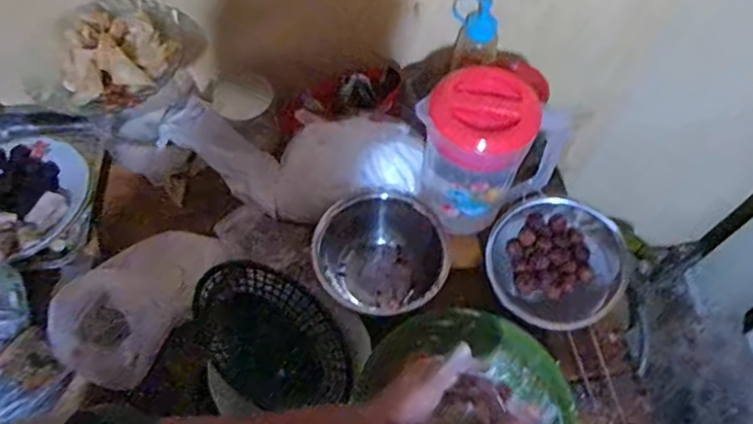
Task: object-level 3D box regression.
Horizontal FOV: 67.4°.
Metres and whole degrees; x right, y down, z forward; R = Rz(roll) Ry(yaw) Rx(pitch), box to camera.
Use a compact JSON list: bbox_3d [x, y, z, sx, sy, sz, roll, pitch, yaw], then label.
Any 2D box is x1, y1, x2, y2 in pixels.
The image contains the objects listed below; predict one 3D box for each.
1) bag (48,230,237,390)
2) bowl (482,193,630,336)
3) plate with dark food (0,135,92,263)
[{"bbox_3d":[-0.300,0.109,0.733,0.085,0.128,0.224,32,63,15],"label":"bag"},{"bbox_3d":[0.231,0.068,0.736,0.168,0.054,0.181,1,59,-2],"label":"bowl"},{"bbox_3d":[-0.526,-0.031,0.831,0.214,0.059,0.197,1,59,-2],"label":"plate with dark food"}]

